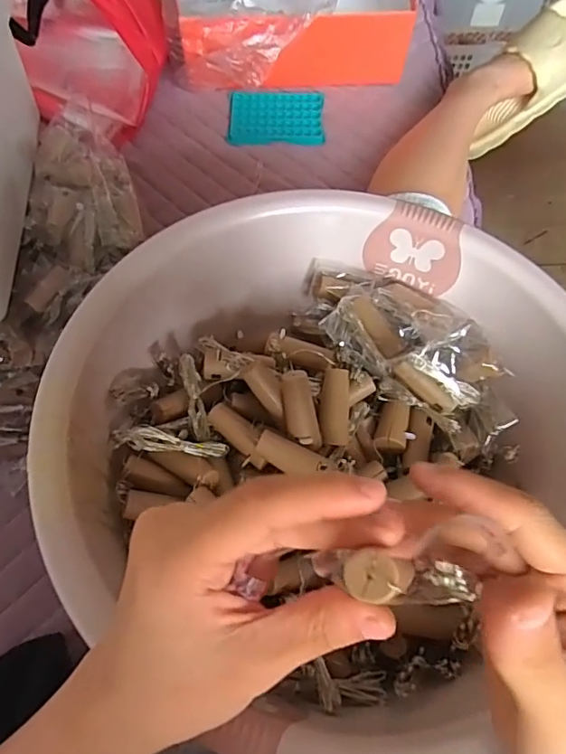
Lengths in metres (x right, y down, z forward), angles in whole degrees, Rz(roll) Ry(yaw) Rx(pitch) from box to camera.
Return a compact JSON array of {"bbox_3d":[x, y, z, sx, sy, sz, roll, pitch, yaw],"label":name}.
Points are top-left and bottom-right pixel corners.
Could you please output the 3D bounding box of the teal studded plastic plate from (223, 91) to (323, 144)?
[{"bbox_3d":[-0.009,-0.348,0.718,0.123,0.012,0.092,0,64,1],"label":"teal studded plastic plate"}]

